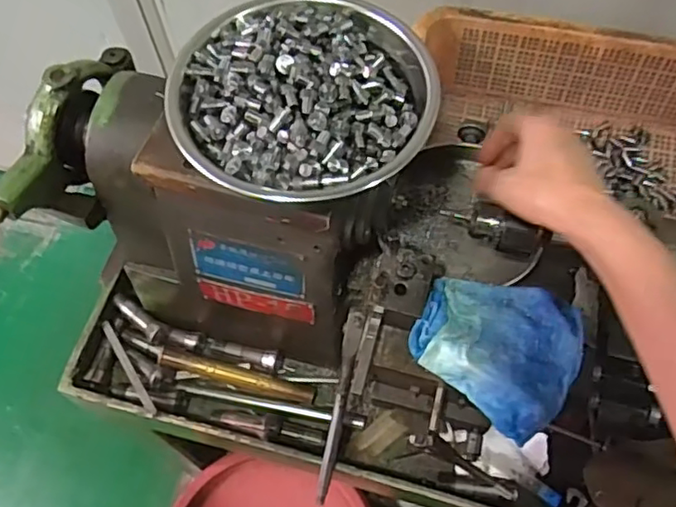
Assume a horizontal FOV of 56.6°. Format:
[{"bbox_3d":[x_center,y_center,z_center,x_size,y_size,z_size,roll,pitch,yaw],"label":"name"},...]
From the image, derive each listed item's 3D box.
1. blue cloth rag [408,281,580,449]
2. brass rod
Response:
[{"bbox_3d":[0.115,0.059,0.439,0.110,0.029,0.099,35,68,18],"label":"blue cloth rag"},{"bbox_3d":[-0.101,0.124,0.635,0.160,0.012,0.017,16,66,-4],"label":"brass rod"}]

